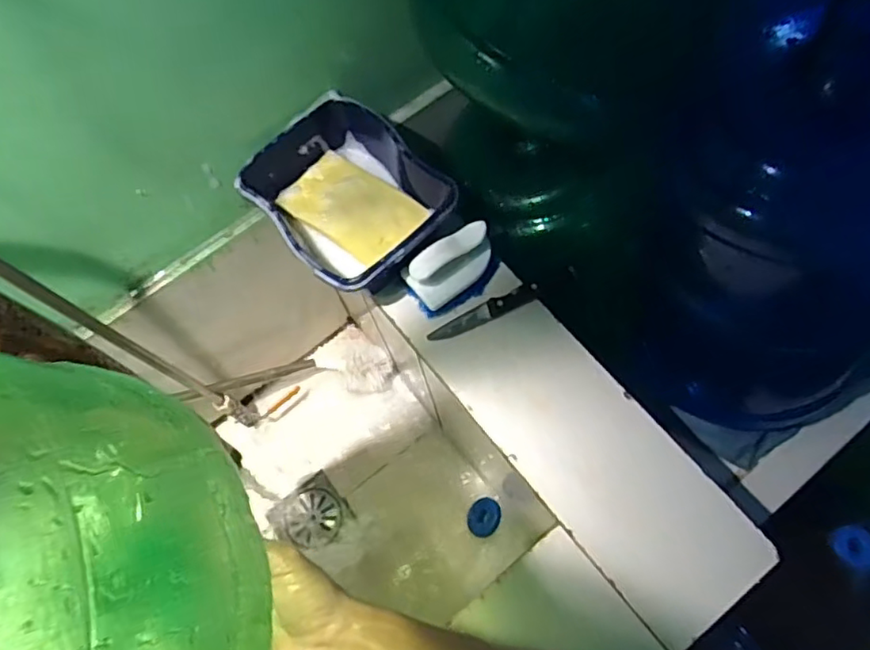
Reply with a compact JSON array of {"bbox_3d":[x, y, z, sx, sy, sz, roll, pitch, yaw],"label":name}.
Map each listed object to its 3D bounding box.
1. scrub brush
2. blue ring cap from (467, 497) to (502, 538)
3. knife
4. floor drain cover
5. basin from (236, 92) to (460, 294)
[{"bbox_3d":[0.021,-0.058,0.628,0.101,0.053,0.051,-30,68,-8],"label":"scrub brush"},{"bbox_3d":[0.072,0.280,0.888,0.058,0.015,0.049,-44,55,16],"label":"blue ring cap"},{"bbox_3d":[0.071,-0.021,0.633,0.162,0.013,0.020,-24,67,-5],"label":"knife"},{"bbox_3d":[-0.191,0.295,0.935,0.108,0.007,0.097,-38,67,-12],"label":"floor drain cover"},{"bbox_3d":[-0.091,-0.134,0.654,0.168,0.072,0.209,-39,69,-11],"label":"basin"}]

